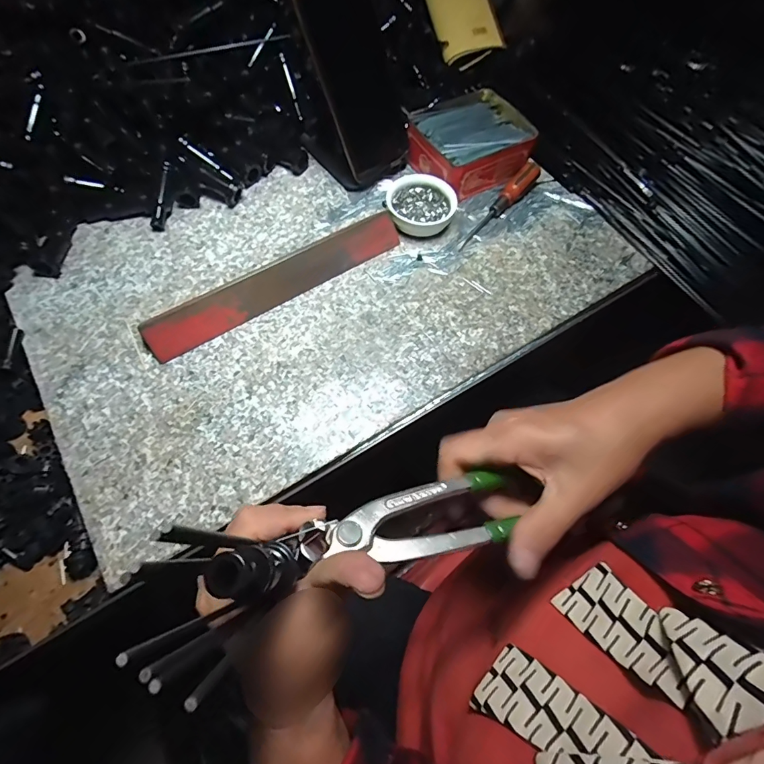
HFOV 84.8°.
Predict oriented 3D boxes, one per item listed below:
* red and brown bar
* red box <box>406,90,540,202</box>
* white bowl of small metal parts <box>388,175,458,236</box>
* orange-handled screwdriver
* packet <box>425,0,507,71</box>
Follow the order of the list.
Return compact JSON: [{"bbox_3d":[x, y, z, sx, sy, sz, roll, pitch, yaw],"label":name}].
[{"bbox_3d":[-0.094,-0.096,0.395,0.254,0.023,0.030,-31,69,-17],"label":"red and brown bar"},{"bbox_3d":[0.099,-0.277,0.484,0.126,0.040,0.107,-27,68,-16],"label":"red box"},{"bbox_3d":[0.042,-0.187,0.444,0.070,0.030,0.064,1,64,-3],"label":"white bowl of small metal parts"},{"bbox_3d":[0.129,-0.194,0.458,0.022,0.016,0.135,40,81,15],"label":"orange-handled screwdriver"},{"bbox_3d":[0.100,-0.512,0.555,0.076,0.029,0.204,-14,83,-10],"label":"packet"}]

